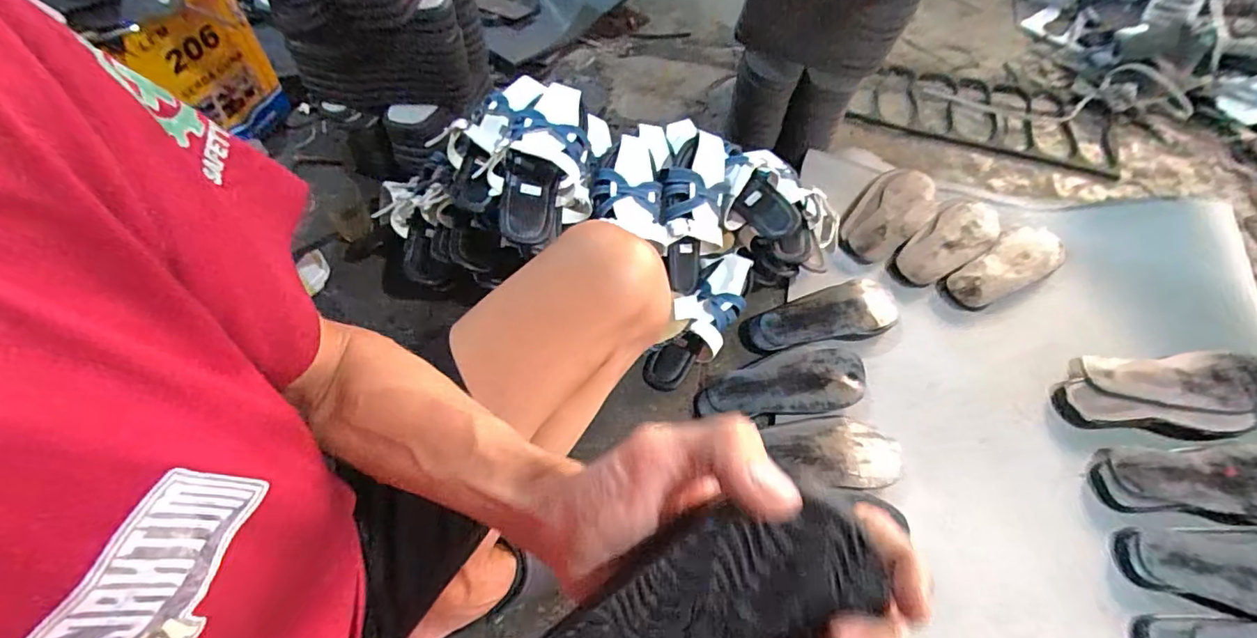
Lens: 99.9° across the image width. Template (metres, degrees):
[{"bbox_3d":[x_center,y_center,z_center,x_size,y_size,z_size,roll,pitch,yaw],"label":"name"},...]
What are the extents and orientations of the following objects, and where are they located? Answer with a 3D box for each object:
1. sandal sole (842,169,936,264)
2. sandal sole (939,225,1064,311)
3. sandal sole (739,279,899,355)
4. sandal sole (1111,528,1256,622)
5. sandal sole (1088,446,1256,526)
[{"bbox_3d":[0.468,-0.191,0.942,0.115,0.041,0.246,39,66,17],"label":"sandal sole"},{"bbox_3d":[0.646,-0.086,0.906,0.260,0.020,0.087,-26,66,-16],"label":"sandal sole"},{"bbox_3d":[0.303,0.000,0.824,0.260,0.034,0.094,-14,63,-11],"label":"sandal sole"},{"bbox_3d":[0.759,0.315,0.657,0.248,0.019,0.102,4,60,13],"label":"sandal sole"},{"bbox_3d":[0.780,0.226,0.715,0.276,0.047,0.105,1,61,-2],"label":"sandal sole"}]

